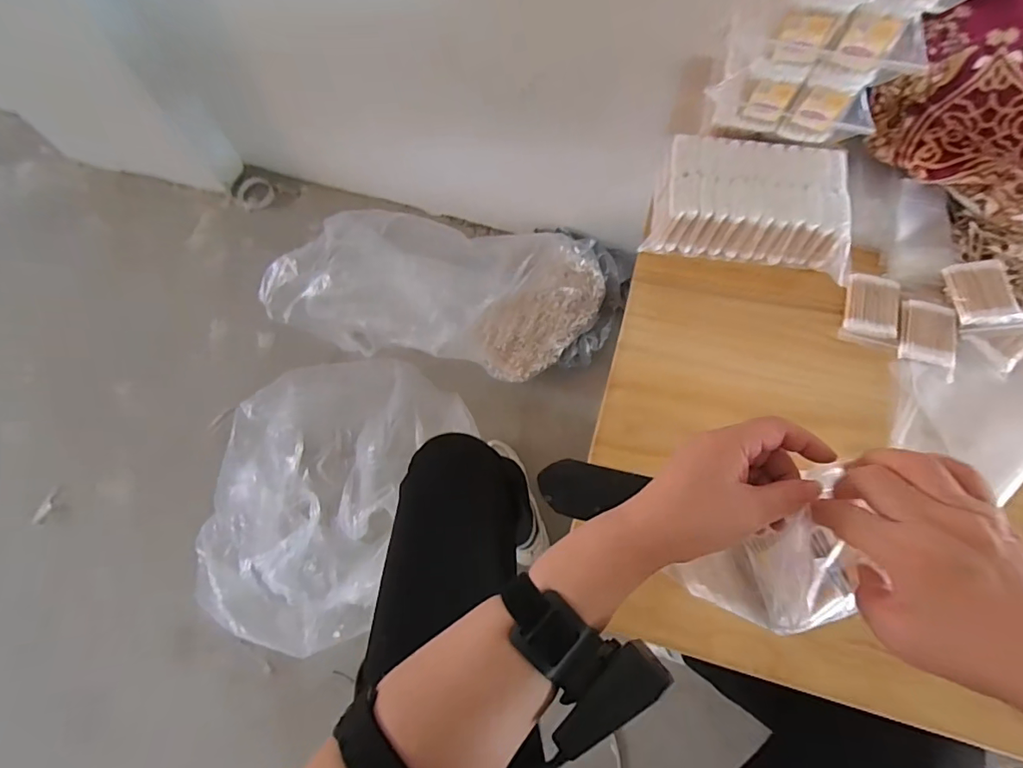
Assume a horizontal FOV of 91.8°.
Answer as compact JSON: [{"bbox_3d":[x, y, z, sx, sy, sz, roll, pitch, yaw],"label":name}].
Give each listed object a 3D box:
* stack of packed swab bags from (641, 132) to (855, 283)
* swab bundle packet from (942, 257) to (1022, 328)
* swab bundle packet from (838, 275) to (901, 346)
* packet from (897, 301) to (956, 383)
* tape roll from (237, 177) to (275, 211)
[{"bbox_3d":[0.287,-0.212,0.592,0.230,0.074,0.133,10,71,4],"label":"stack of packed swab bags"},{"bbox_3d":[0.539,-0.105,0.568,0.060,0.013,0.076,-13,76,11],"label":"swab bundle packet"},{"bbox_3d":[0.427,-0.088,0.585,0.061,0.015,0.083,14,71,5],"label":"swab bundle packet"},{"bbox_3d":[0.482,-0.054,0.570,0.058,0.017,0.084,13,71,5],"label":"packet"},{"bbox_3d":[-0.664,-0.496,1.286,0.090,0.017,0.090,0,71,0],"label":"tape roll"}]

